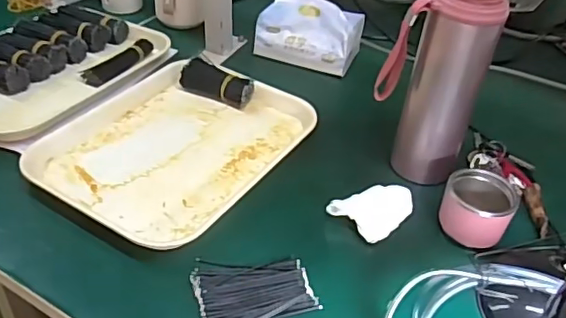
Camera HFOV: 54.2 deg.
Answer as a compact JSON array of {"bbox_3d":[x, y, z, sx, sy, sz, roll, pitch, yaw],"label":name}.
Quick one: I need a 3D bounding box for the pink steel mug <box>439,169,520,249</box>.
[{"bbox_3d":[0.197,0.048,0.558,0.065,0.052,0.060,26,45,24],"label":"pink steel mug"}]

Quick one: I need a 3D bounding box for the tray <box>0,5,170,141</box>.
[{"bbox_3d":[-0.323,-0.131,0.743,0.206,0.035,0.290,23,44,22],"label":"tray"}]

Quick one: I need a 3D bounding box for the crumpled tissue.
[{"bbox_3d":[0.096,0.050,0.584,0.058,0.019,0.082,34,48,31],"label":"crumpled tissue"}]

